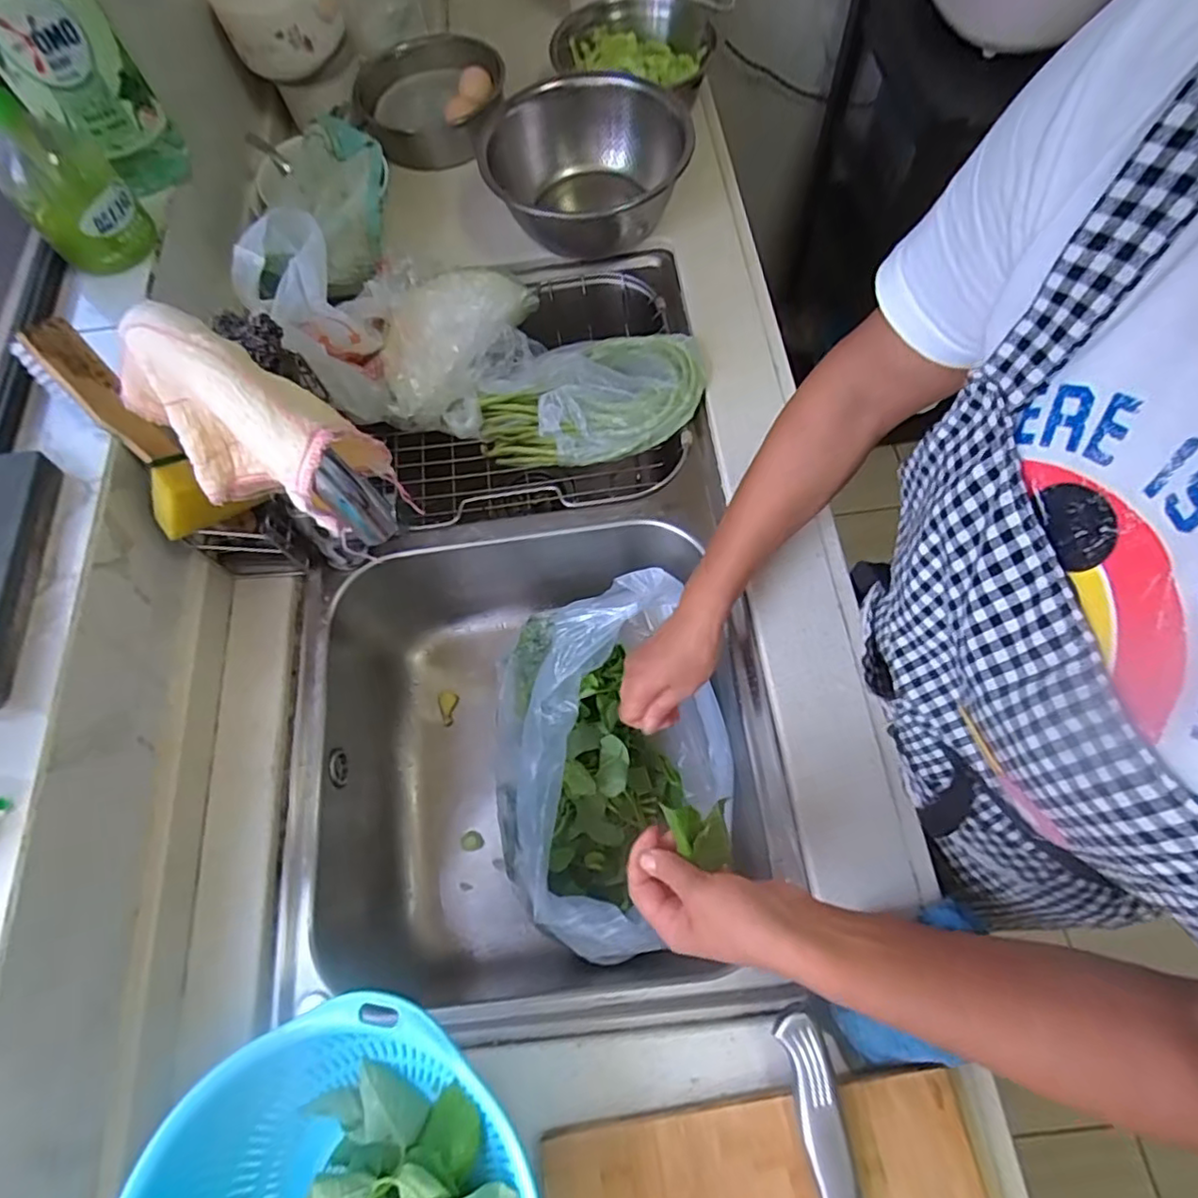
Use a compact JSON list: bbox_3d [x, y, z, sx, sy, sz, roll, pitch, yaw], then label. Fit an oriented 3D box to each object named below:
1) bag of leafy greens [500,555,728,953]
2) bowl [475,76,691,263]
[{"bbox_3d":[0.010,0.155,0.641,0.223,0.157,0.334,-3,66,1],"label":"bag of leafy greens"},{"bbox_3d":[-0.012,-0.511,0.770,0.228,0.107,0.261,-3,68,3],"label":"bowl"}]

